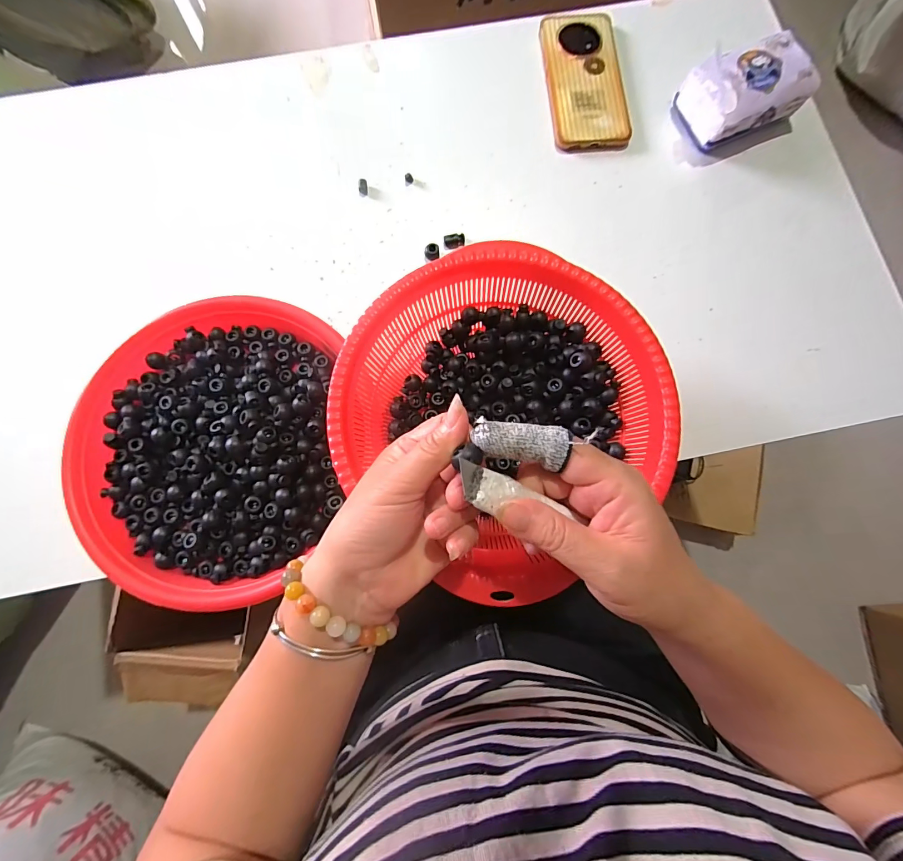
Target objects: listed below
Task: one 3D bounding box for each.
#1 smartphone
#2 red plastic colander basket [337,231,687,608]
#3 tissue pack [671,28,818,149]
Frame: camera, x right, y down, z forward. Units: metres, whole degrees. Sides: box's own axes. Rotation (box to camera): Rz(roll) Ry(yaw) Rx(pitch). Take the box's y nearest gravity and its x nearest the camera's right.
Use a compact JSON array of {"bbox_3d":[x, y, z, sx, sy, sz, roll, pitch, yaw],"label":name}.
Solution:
[{"bbox_3d":[0.141,-0.370,0.424,0.079,0.015,0.159,-5,79,-2],"label":"smartphone"},{"bbox_3d":[0.035,-0.015,0.316,0.220,0.088,0.220,0,79,-1],"label":"red plastic colander basket"},{"bbox_3d":[0.293,-0.338,0.398,0.113,0.052,0.074,-22,80,-5],"label":"tissue pack"}]

